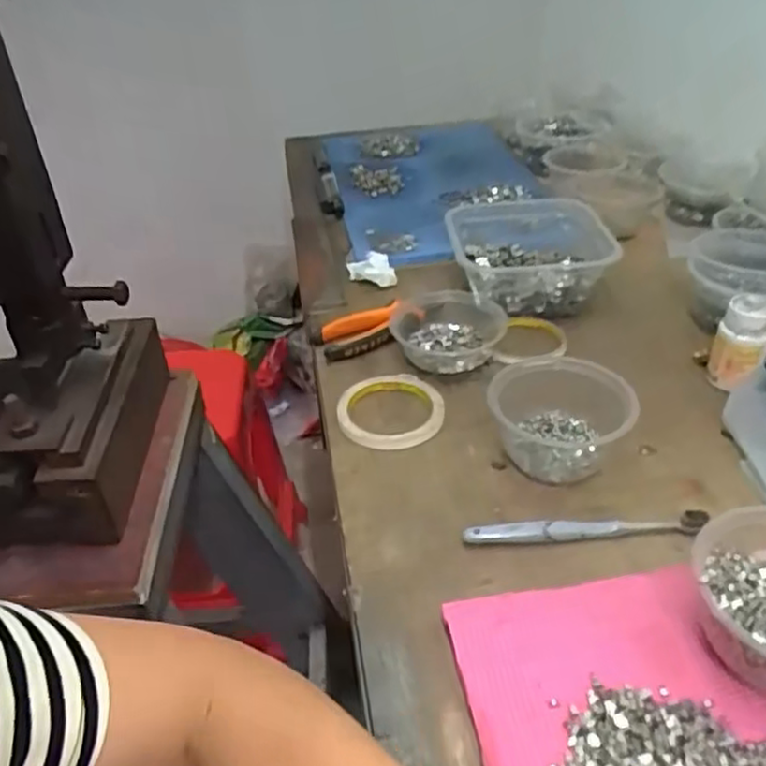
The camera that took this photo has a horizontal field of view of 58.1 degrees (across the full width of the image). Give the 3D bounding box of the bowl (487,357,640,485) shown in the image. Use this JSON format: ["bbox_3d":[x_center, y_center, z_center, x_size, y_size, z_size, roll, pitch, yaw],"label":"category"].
[{"bbox_3d":[0.149,0.025,0.584,0.116,0.063,0.107,-3,37,2],"label":"bowl"}]

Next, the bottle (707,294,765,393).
[{"bbox_3d":[0.329,-0.038,0.633,0.038,0.075,0.041,-15,39,-14],"label":"bottle"}]

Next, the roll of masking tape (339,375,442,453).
[{"bbox_3d":[0.008,0.025,0.644,0.096,0.019,0.096,-5,36,3],"label":"roll of masking tape"}]

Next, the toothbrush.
[{"bbox_3d":[0.150,0.107,0.514,0.178,0.015,0.015,-5,36,2],"label":"toothbrush"}]

